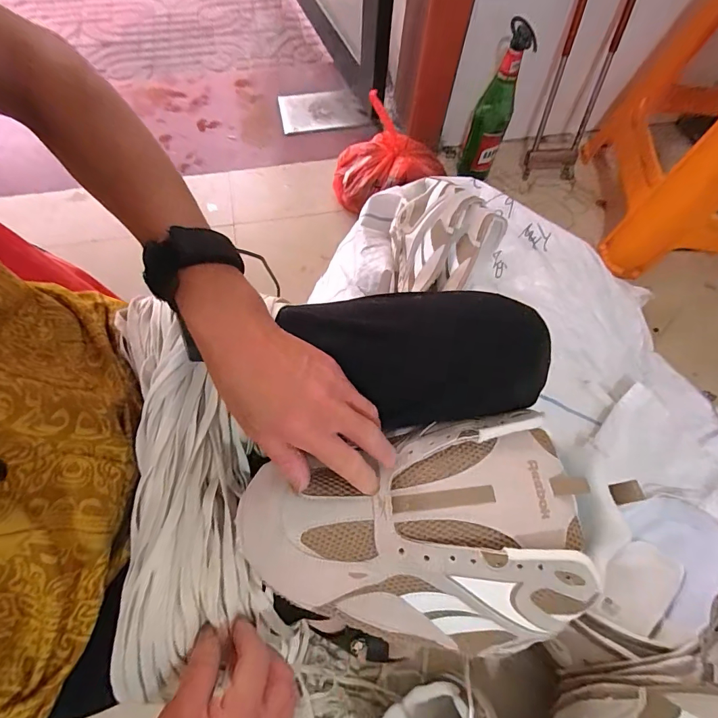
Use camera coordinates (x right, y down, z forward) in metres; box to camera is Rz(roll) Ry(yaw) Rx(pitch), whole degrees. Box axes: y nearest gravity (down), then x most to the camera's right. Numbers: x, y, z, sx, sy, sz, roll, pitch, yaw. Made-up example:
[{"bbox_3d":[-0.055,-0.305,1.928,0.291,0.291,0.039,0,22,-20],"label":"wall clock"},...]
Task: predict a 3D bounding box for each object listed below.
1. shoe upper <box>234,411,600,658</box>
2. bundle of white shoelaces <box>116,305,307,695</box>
[{"bbox_3d":[0.038,0.124,0.276,0.219,0.057,0.150,-10,69,-6],"label":"shoe upper"},{"bbox_3d":[-0.128,0.078,0.298,0.107,0.046,0.269,-13,73,-8],"label":"bundle of white shoelaces"}]

